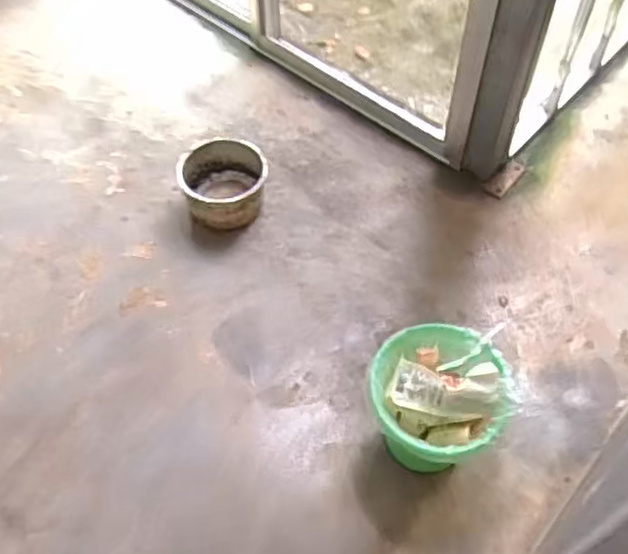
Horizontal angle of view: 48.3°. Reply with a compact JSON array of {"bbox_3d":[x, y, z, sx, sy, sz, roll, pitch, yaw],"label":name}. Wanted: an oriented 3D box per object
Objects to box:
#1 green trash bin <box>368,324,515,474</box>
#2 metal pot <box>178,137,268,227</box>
[{"bbox_3d":[0.222,0.256,1.347,0.247,0.260,0.236,0,57,0],"label":"green trash bin"},{"bbox_3d":[-0.225,-0.215,1.727,0.209,0.131,0.239,0,57,-2],"label":"metal pot"}]

